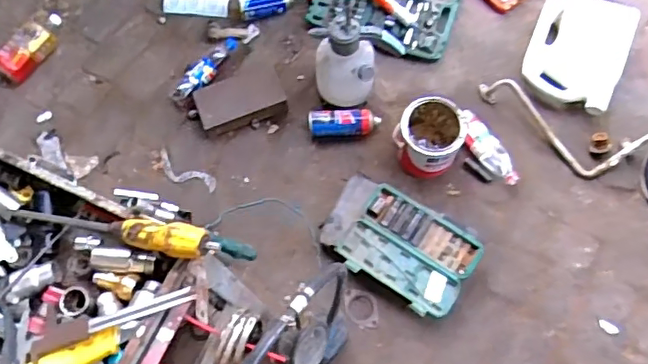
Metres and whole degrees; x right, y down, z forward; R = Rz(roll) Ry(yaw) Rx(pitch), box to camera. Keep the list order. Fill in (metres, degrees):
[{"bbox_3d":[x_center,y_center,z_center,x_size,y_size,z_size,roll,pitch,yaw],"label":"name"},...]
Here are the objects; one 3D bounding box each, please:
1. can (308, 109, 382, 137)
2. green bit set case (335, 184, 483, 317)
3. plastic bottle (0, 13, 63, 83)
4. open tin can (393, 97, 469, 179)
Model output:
[{"bbox_3d":[0.052,-0.153,1.430,0.183,0.065,0.076,-9,70,-1],"label":"can"},{"bbox_3d":[0.183,0.147,1.290,0.325,0.046,0.224,29,74,11],"label":"green bit set case"},{"bbox_3d":[-0.803,-0.377,1.532,0.093,0.091,0.220,39,76,15],"label":"plastic bottle"},{"bbox_3d":[0.255,-0.109,1.360,0.155,0.141,0.146,0,70,1],"label":"open tin can"}]

